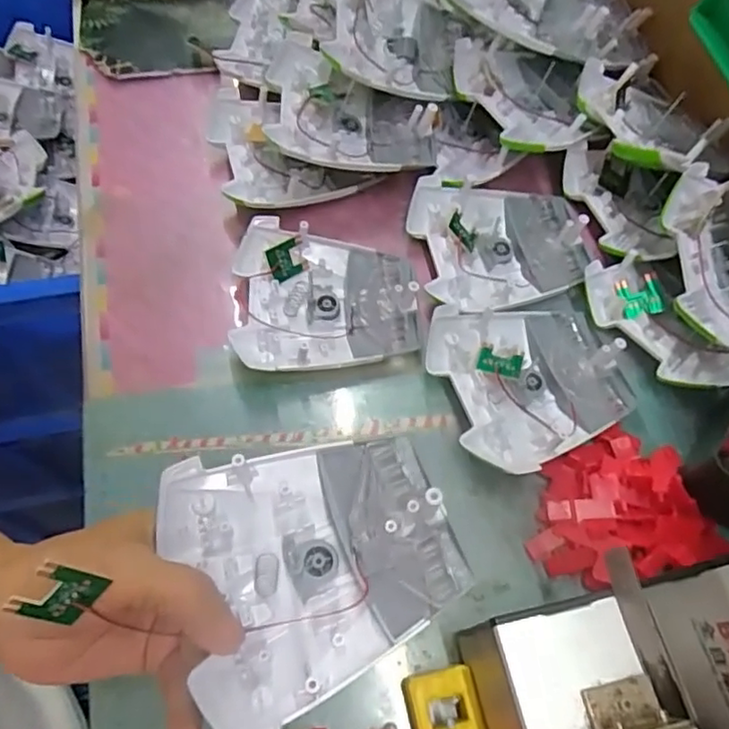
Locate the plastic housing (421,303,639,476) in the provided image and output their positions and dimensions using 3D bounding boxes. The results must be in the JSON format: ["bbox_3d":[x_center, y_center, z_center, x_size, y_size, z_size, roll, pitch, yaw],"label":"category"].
[{"bbox_3d":[0.090,0.009,0.345,0.095,0.025,0.095,-14,63,-17],"label":"plastic housing"}]

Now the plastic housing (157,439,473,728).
[{"bbox_3d":[-0.019,0.075,0.241,0.103,0.020,0.095,-20,65,-10],"label":"plastic housing"}]

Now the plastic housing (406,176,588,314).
[{"bbox_3d":[0.086,-0.078,0.390,0.105,0.026,0.093,-11,65,-8],"label":"plastic housing"}]

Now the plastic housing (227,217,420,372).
[{"bbox_3d":[-0.022,-0.038,0.365,0.104,0.028,0.092,2,64,-2],"label":"plastic housing"}]

